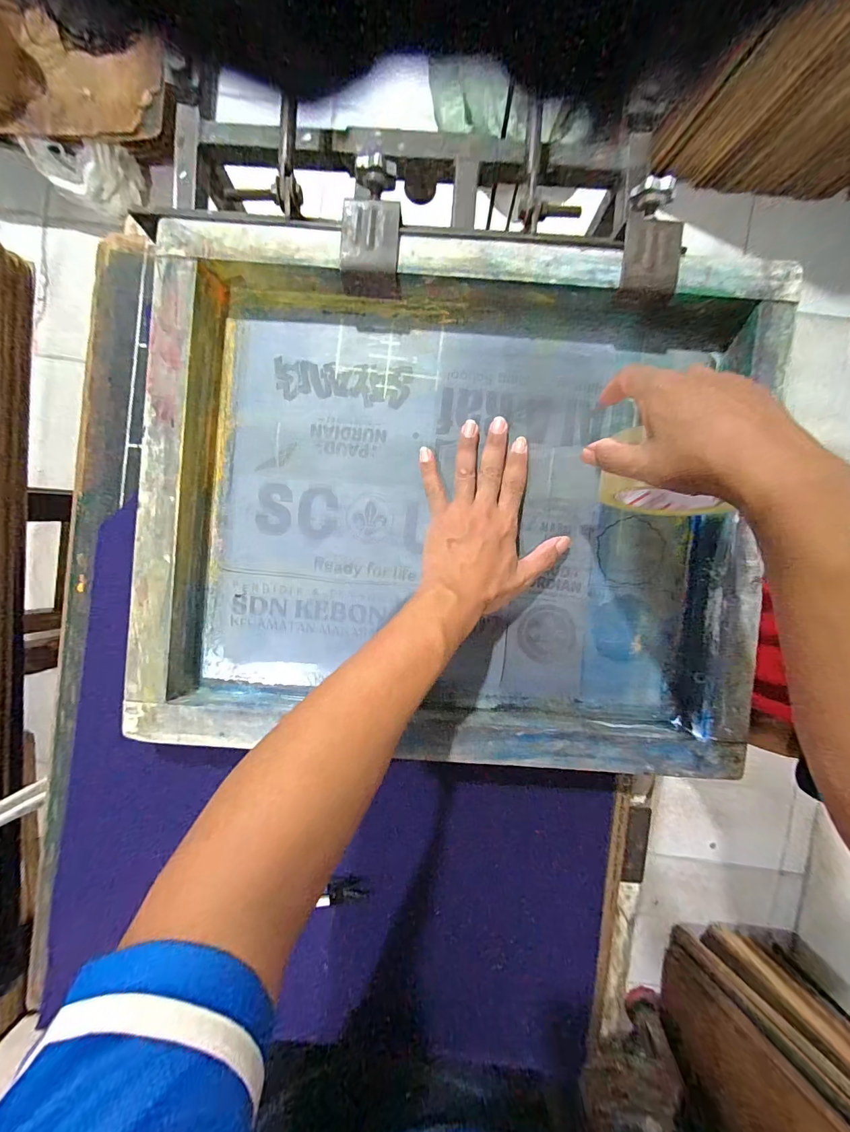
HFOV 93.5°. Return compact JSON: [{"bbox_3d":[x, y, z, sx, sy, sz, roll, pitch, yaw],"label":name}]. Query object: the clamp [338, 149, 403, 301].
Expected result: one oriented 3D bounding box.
[{"bbox_3d":[-0.047,-0.307,0.363,0.052,0.038,0.099,4,92,1],"label":"clamp"}]

